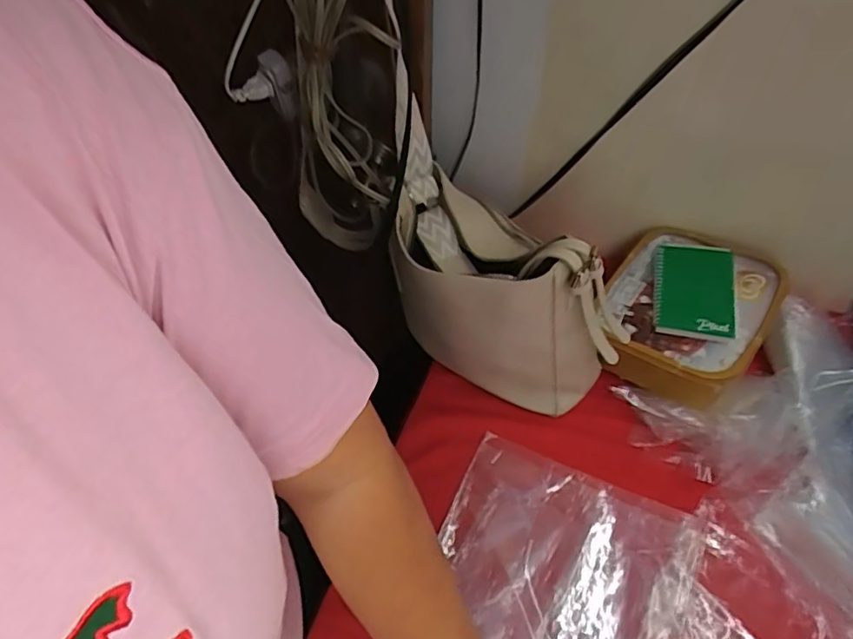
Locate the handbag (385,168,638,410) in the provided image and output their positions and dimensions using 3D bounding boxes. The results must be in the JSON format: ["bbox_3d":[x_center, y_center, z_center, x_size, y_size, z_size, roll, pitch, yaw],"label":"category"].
[{"bbox_3d":[0.069,-0.020,0.608,0.146,0.215,0.241,-37,59,-23],"label":"handbag"}]

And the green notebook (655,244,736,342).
[{"bbox_3d":[0.300,-0.037,0.644,0.077,0.014,0.147,1,44,23],"label":"green notebook"}]

